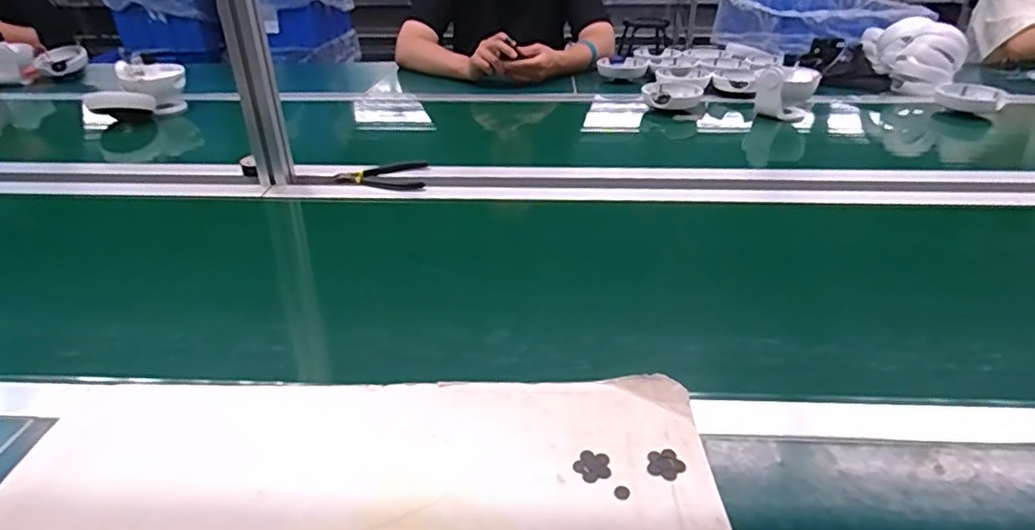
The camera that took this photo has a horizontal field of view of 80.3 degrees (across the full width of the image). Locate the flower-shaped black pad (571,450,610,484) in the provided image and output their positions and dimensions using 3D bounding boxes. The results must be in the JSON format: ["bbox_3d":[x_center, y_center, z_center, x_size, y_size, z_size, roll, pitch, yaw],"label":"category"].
[{"bbox_3d":[0.053,0.143,0.437,0.025,0.004,0.026,0,31,1],"label":"flower-shaped black pad"}]

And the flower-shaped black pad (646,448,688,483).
[{"bbox_3d":[0.106,0.140,0.435,0.025,0.004,0.027,6,32,10],"label":"flower-shaped black pad"}]

